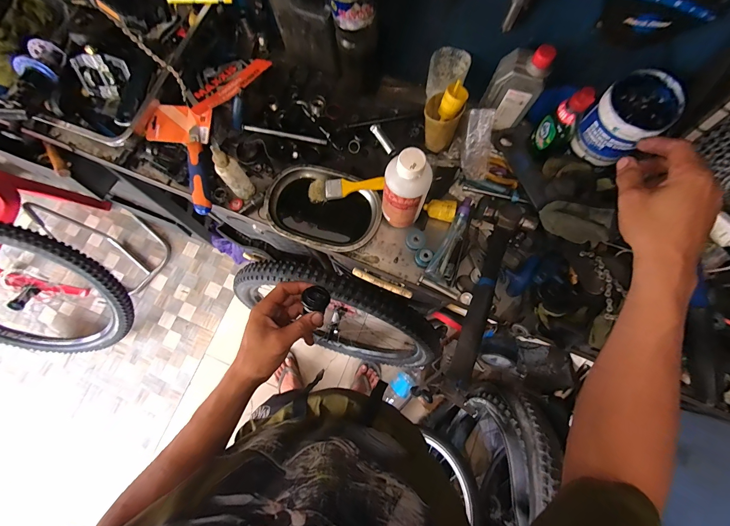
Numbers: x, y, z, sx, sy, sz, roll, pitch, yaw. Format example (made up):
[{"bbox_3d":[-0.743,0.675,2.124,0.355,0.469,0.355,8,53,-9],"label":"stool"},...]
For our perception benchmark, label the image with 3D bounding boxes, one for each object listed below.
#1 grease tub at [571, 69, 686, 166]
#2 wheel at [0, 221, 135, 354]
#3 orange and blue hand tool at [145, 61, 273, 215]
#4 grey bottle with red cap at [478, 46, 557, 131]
[{"bbox_3d":[0.414,-0.226,0.516,0.098,0.112,0.093,0,76,2],"label":"grease tub"},{"bbox_3d":[-1.261,0.126,1.168,0.690,0.695,0.071,-6,43,-3],"label":"wheel"},{"bbox_3d":[-0.329,-0.287,0.641,0.154,0.046,0.358,15,77,5],"label":"orange and blue hand tool"},{"bbox_3d":[0.262,-0.310,0.563,0.084,0.158,0.048,20,78,6],"label":"grey bottle with red cap"}]

